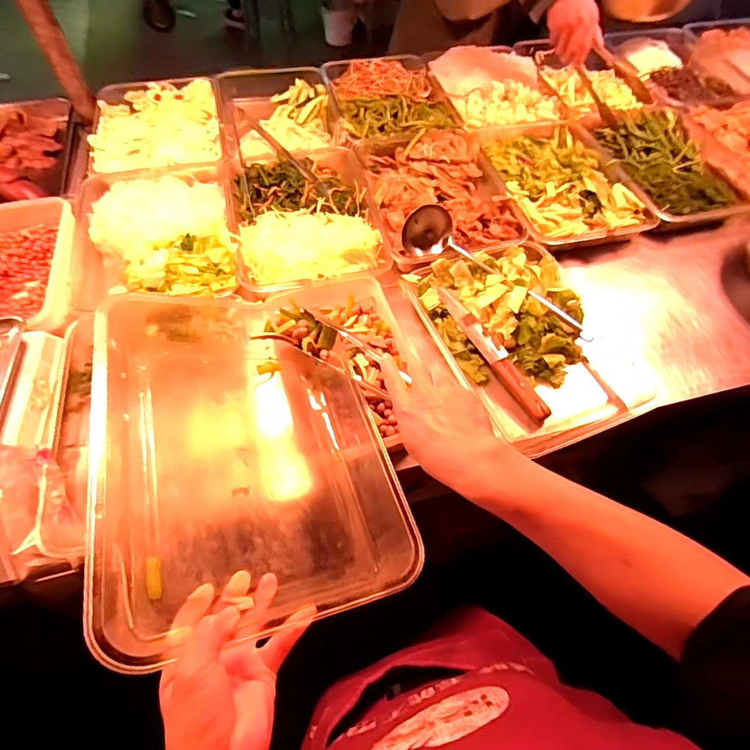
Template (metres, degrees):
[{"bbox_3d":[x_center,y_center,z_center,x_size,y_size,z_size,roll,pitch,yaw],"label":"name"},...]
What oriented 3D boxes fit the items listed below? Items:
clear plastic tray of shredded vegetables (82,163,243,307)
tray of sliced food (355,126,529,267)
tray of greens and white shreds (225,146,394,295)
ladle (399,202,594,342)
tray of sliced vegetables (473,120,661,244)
[{"bbox_3d":[-0.381,-0.237,0.791,0.265,0.078,0.350,-10,60,-8],"label":"clear plastic tray of shredded vegetables"},{"bbox_3d":[0.113,-0.348,0.853,0.249,0.050,0.345,-10,60,-8],"label":"tray of sliced food"},{"bbox_3d":[-0.123,-0.283,0.806,0.251,0.061,0.359,-11,60,-9],"label":"tray of greens and white shreds"},{"bbox_3d":[0.189,-0.169,0.706,0.328,0.057,0.065,34,63,17],"label":"ladle"},{"bbox_3d":[0.351,-0.391,0.877,0.239,0.056,0.370,-13,60,-10],"label":"tray of sliced vegetables"}]

